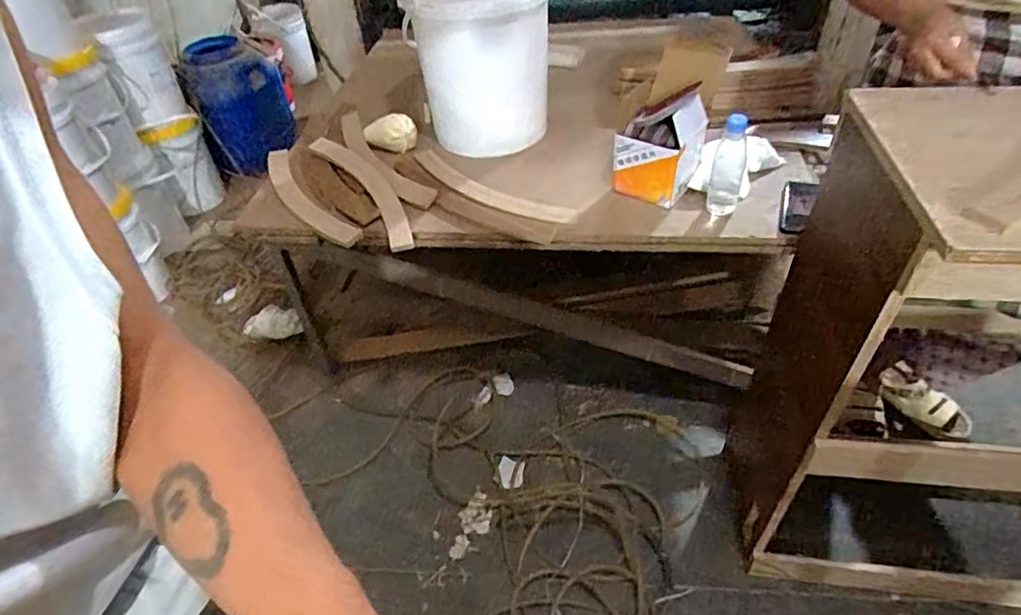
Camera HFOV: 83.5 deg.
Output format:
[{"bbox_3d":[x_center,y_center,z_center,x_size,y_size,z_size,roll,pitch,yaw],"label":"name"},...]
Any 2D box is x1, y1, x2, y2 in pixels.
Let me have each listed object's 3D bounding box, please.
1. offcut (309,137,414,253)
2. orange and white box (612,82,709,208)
[{"bbox_3d":[-0.311,-0.264,1.216,0.085,0.035,0.427,-26,47,-20],"label":"offcut"},{"bbox_3d":[0.295,-0.322,1.113,0.144,0.177,0.183,22,50,26],"label":"orange and white box"}]

